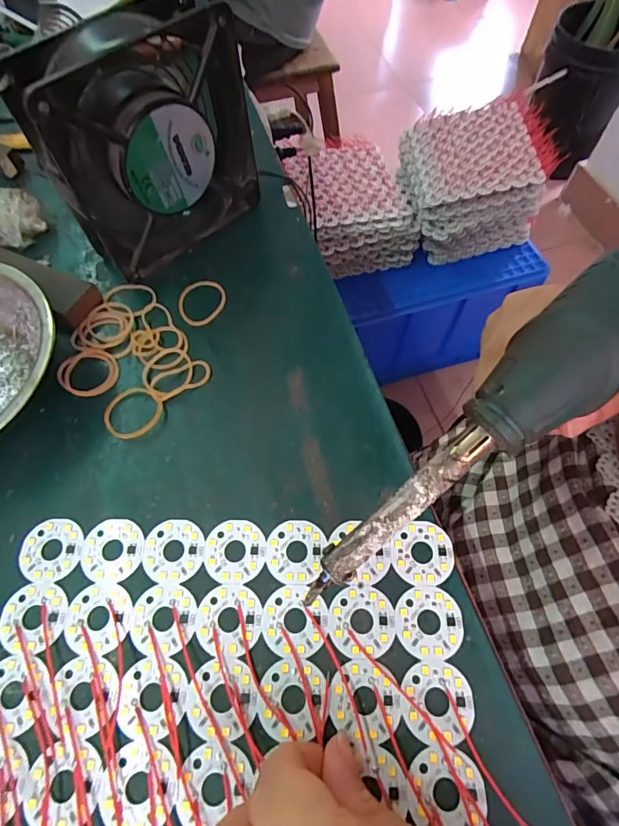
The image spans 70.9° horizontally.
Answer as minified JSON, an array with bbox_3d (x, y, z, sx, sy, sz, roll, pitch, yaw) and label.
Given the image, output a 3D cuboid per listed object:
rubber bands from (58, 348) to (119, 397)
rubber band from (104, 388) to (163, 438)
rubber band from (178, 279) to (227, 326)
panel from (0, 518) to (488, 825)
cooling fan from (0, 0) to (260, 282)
[{"bbox_3d":[-0.135,-0.025,0.264,0.034,0.004,0.034,0,63,0],"label":"rubber bands"},{"bbox_3d":[-0.102,0.000,0.251,0.032,0.005,0.032,0,63,0],"label":"rubber band"},{"bbox_3d":[-0.071,-0.074,0.288,0.031,0.004,0.036,-11,64,-5],"label":"rubber band"},{"bbox_3d":[-0.039,0.150,0.175,0.210,0.004,0.209,1,63,1],"label":"panel"},{"bbox_3d":[-0.098,-0.161,0.267,0.123,0.120,0.044,-40,69,-17],"label":"cooling fan"}]

